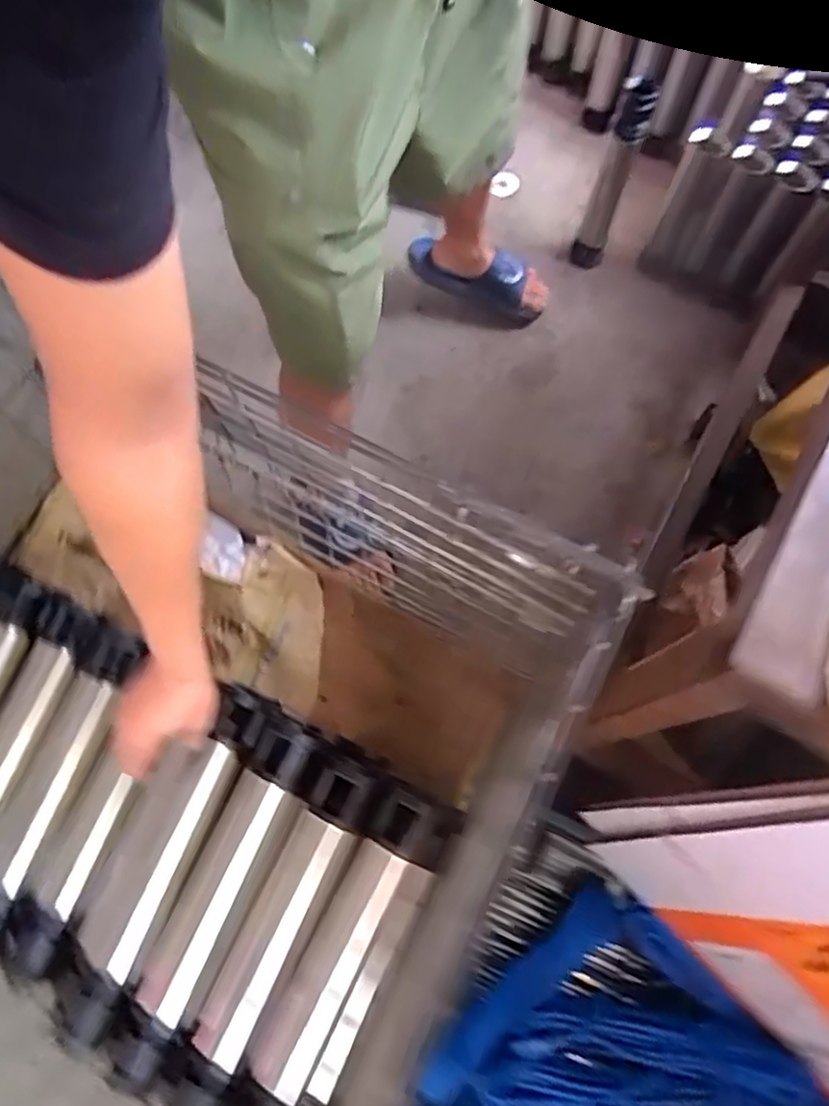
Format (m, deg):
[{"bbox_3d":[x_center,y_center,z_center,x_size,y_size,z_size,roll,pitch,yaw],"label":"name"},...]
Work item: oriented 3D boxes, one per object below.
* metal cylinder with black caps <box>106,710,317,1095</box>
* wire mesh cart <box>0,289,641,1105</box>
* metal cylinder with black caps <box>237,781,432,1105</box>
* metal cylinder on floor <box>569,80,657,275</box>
[{"bbox_3d":[-0.197,0.345,0.671,0.068,0.068,0.362,24,73,9],"label":"metal cylinder with black caps"},{"bbox_3d":[-0.300,0.184,0.701,0.868,0.566,0.644,28,74,10],"label":"wire mesh cart"},{"bbox_3d":[-0.081,0.409,0.657,0.068,0.061,0.378,26,73,9],"label":"metal cylinder with black caps"},{"bbox_3d":[0.368,-0.697,1.278,0.070,0.368,0.055,19,72,7],"label":"metal cylinder on floor"}]

